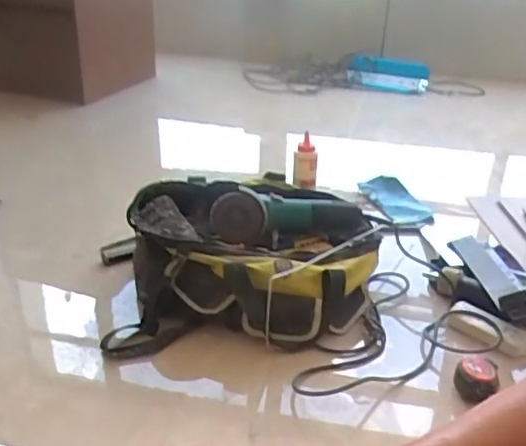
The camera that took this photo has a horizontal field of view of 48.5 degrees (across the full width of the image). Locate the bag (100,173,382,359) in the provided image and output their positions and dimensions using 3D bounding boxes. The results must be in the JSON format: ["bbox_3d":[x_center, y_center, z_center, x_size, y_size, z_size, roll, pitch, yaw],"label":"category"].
[{"bbox_3d":[-0.026,0.054,1.117,0.492,0.174,0.385,-2,28,-6],"label":"bag"}]

